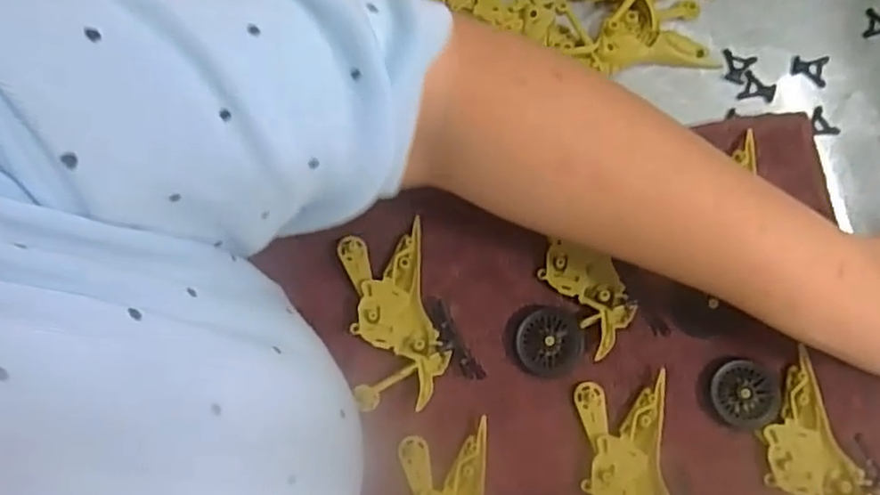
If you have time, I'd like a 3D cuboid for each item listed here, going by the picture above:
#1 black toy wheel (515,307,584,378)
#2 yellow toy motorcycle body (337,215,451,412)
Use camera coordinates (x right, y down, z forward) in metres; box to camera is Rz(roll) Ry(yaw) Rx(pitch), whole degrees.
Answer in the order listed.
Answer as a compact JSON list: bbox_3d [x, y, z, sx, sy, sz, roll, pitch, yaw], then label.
[{"bbox_3d":[0.062,0.053,0.376,0.038,0.006,0.038,0,76,0],"label":"black toy wheel"},{"bbox_3d":[-0.027,0.039,0.379,0.050,0.007,0.098,-8,76,-2],"label":"yellow toy motorcycle body"}]

